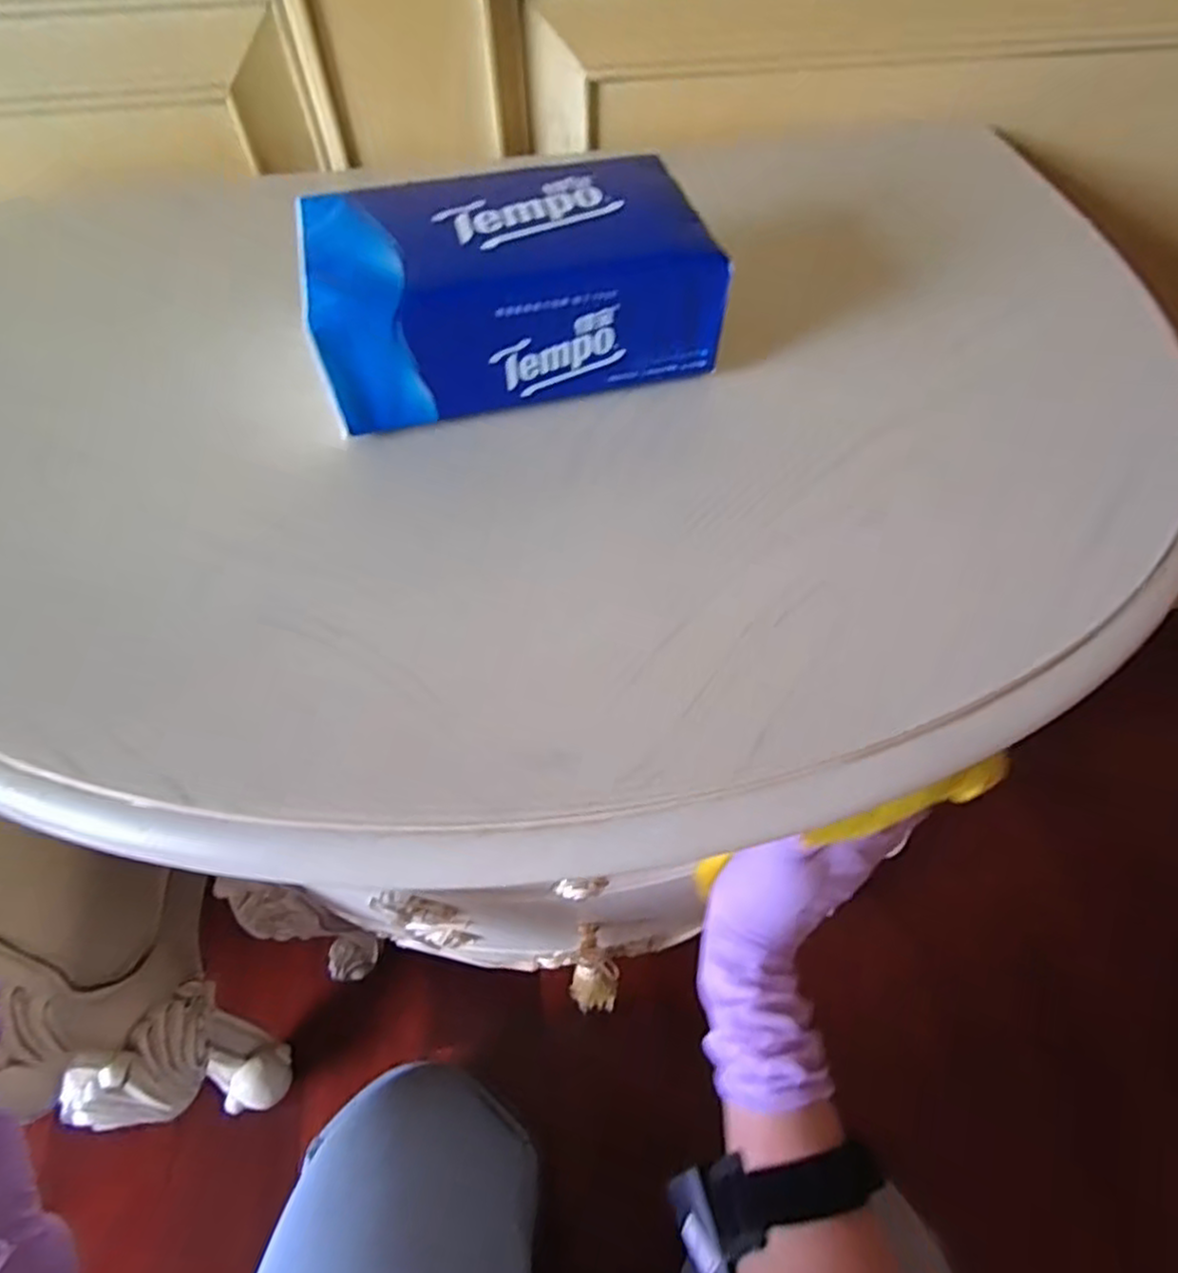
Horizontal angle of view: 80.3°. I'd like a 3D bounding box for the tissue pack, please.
[{"bbox_3d":[-0.034,-0.148,0.302,0.160,0.065,0.094,-13,57,-7],"label":"tissue pack"}]

